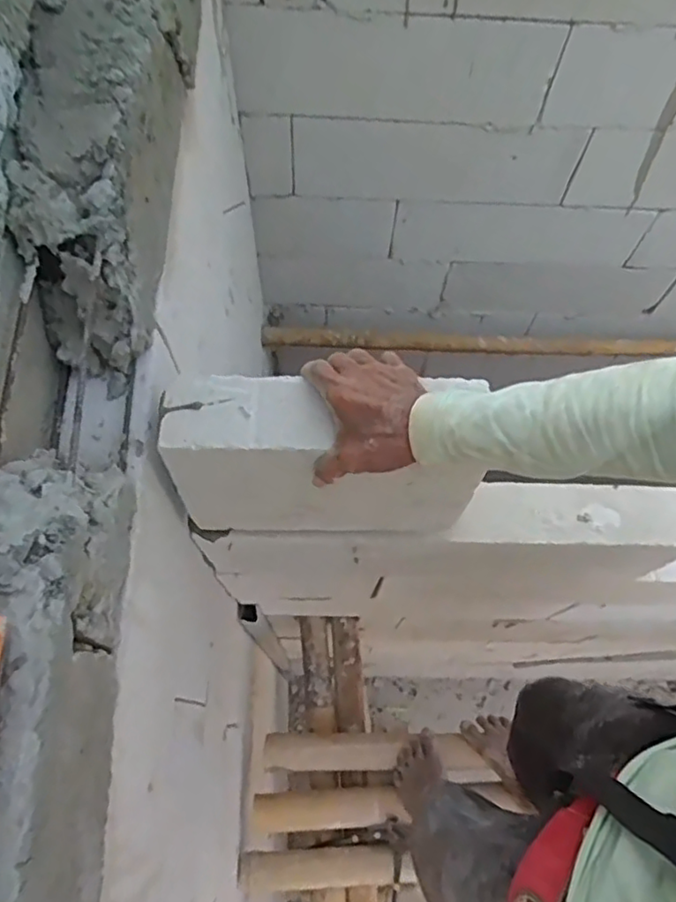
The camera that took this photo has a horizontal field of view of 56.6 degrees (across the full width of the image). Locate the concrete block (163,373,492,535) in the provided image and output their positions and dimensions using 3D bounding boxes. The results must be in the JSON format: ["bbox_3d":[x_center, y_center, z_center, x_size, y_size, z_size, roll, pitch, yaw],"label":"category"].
[{"bbox_3d":[-0.016,0.013,0.614,0.265,0.195,0.077,2,66,-1],"label":"concrete block"}]

